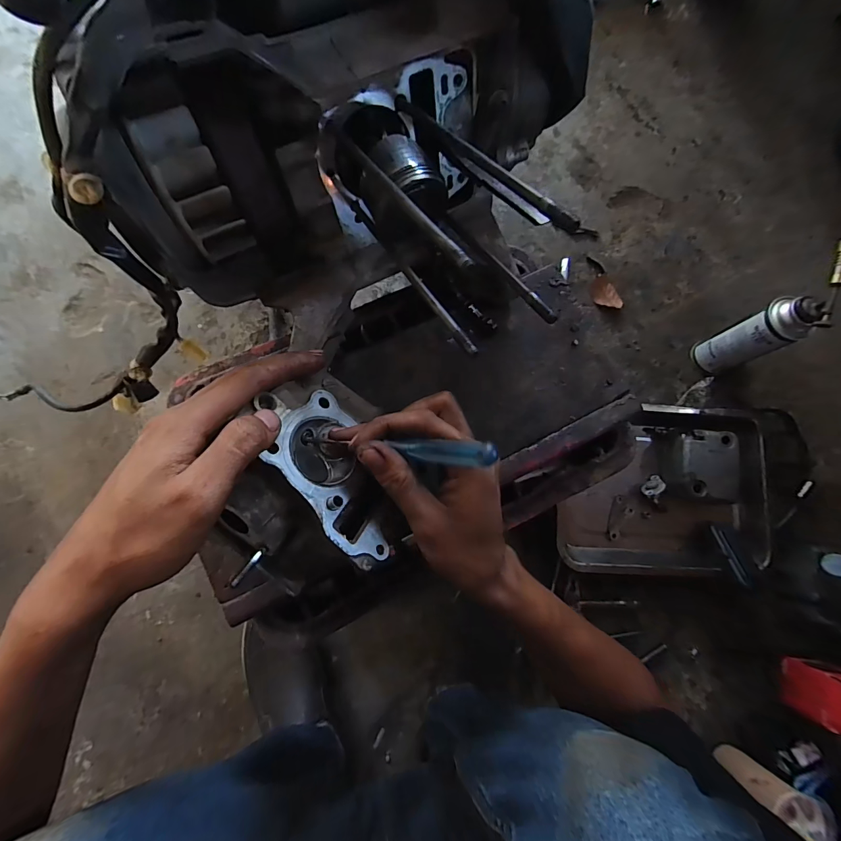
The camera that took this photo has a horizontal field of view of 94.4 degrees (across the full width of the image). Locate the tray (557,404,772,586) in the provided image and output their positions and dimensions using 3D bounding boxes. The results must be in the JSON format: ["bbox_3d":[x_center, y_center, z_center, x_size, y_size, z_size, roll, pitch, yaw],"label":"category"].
[{"bbox_3d":[0.389,0.109,0.631,0.343,0.069,0.267,5,86,-6],"label":"tray"}]

